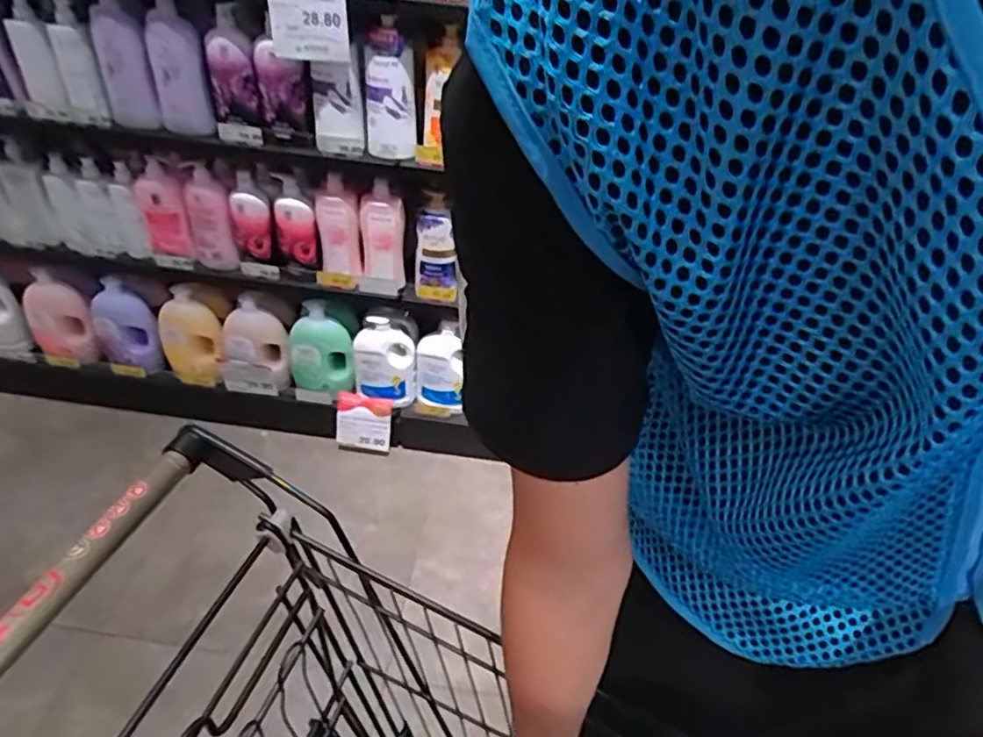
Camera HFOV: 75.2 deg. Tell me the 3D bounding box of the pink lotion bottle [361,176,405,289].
[{"bbox_3d":[-0.249,-0.308,1.454,0.090,0.234,0.057,3,39,-3],"label":"pink lotion bottle"}]

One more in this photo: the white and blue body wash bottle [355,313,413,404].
[{"bbox_3d":[-0.281,-0.023,1.657,0.149,0.221,0.089,7,39,2],"label":"white and blue body wash bottle"}]

